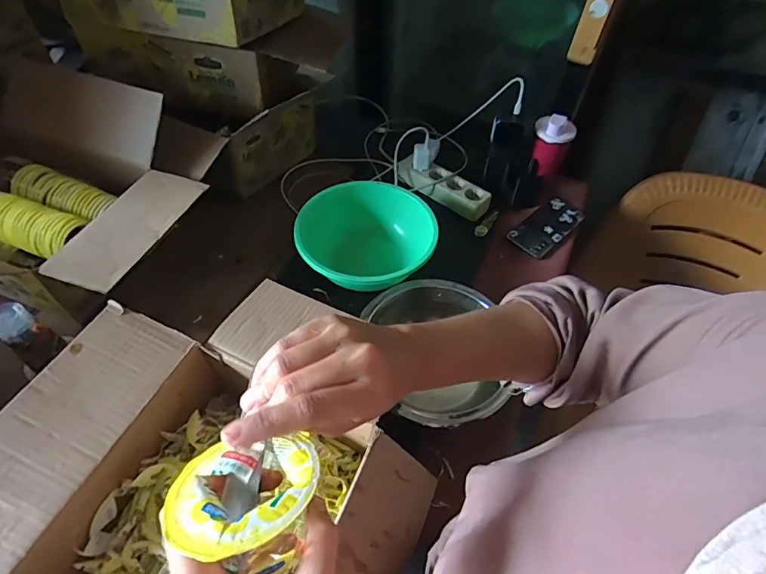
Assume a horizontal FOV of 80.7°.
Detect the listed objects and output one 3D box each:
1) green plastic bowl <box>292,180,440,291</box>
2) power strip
[{"bbox_3d":[-0.023,-0.077,0.777,0.209,0.090,0.203,2,52,-3],"label":"green plastic bowl"},{"bbox_3d":[0.122,-0.208,0.914,0.203,0.044,0.062,35,58,21],"label":"power strip"}]

